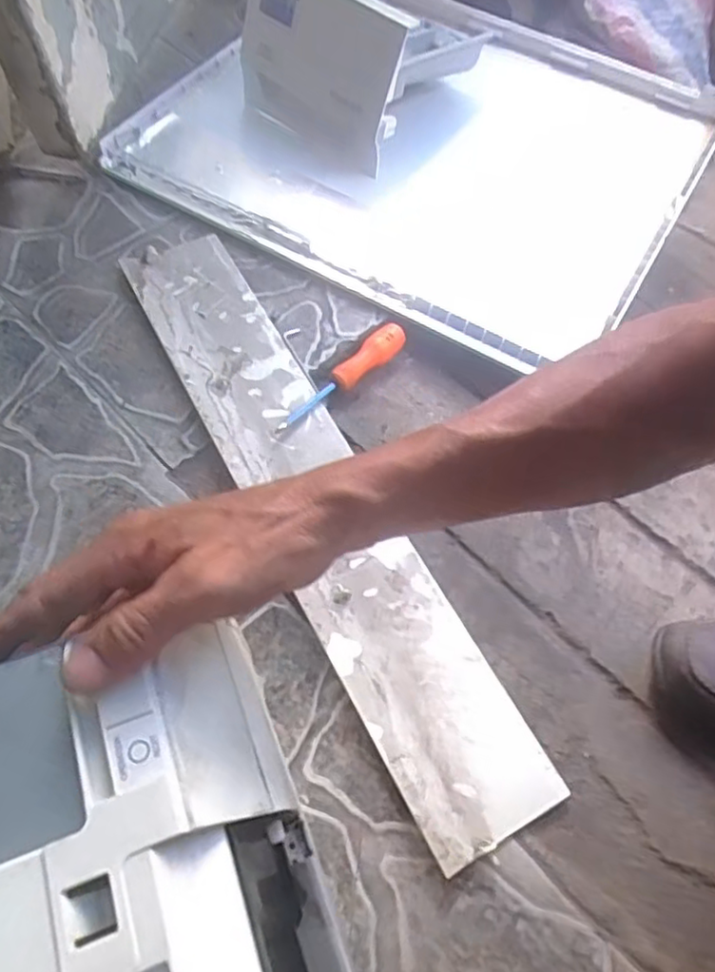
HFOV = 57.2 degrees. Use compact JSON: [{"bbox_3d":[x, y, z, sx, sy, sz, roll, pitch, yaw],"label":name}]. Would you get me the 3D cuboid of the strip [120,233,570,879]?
[{"bbox_3d":[-0.049,-0.010,0.569,0.105,0.012,0.621,-25,65,-15],"label":"strip"}]

